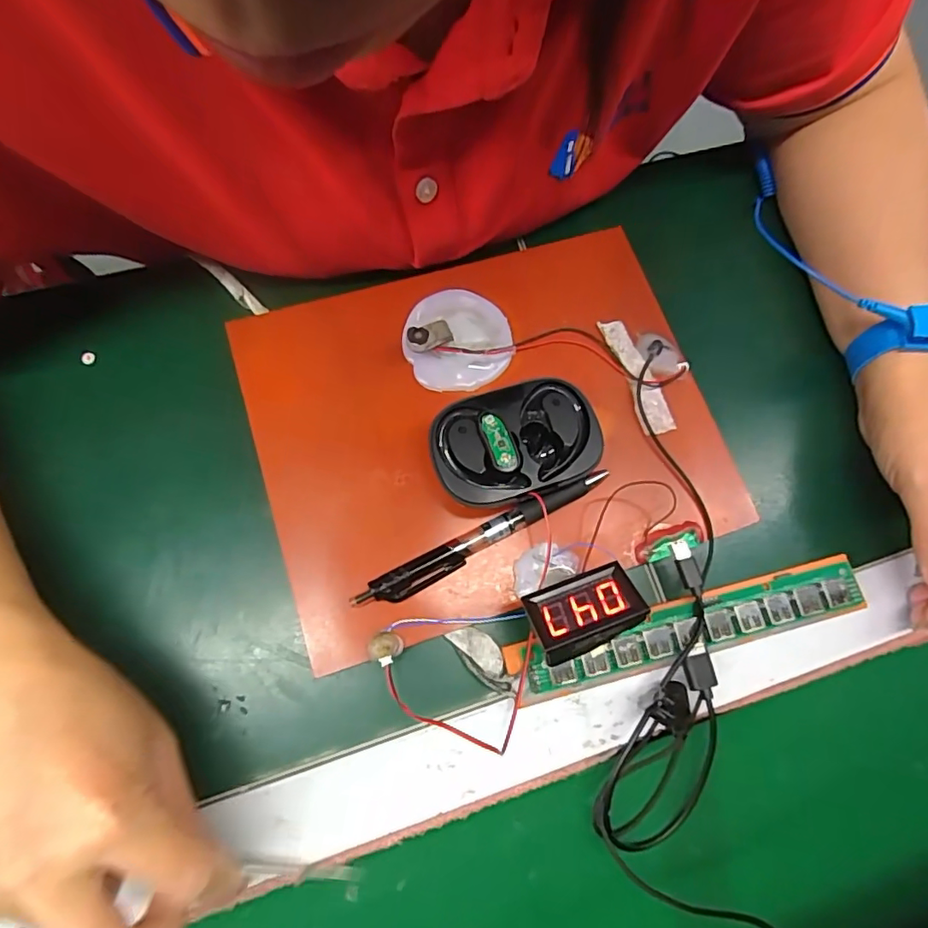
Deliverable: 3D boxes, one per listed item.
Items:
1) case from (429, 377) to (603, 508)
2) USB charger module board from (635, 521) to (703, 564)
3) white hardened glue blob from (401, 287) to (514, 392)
[{"bbox_3d":[0.027,-0.010,0.287,0.088,0.035,0.057,-16,76,-10],"label":"case"},{"bbox_3d":[0.112,0.042,0.294,0.040,0.004,0.014,-16,76,-9],"label":"USB charger module board"},{"bbox_3d":[-0.004,-0.074,0.307,0.060,0.020,0.061,0,79,-1],"label":"white hardened glue blob"}]

